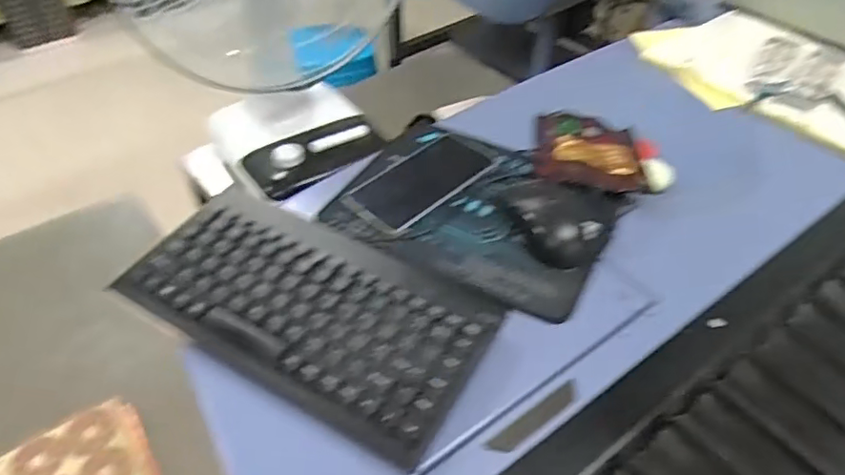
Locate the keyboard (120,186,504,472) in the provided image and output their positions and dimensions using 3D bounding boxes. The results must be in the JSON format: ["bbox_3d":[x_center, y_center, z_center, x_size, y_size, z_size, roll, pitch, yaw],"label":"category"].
[{"bbox_3d":[-0.093,0.049,0.468,0.284,0.029,0.144,23,49,20],"label":"keyboard"}]

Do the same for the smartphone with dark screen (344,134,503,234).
[{"bbox_3d":[0.002,-0.062,0.599,0.158,0.015,0.073,-39,69,-24],"label":"smartphone with dark screen"}]

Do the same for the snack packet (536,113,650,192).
[{"bbox_3d":[0.183,-0.095,0.645,0.115,0.028,0.148,5,45,4],"label":"snack packet"}]

